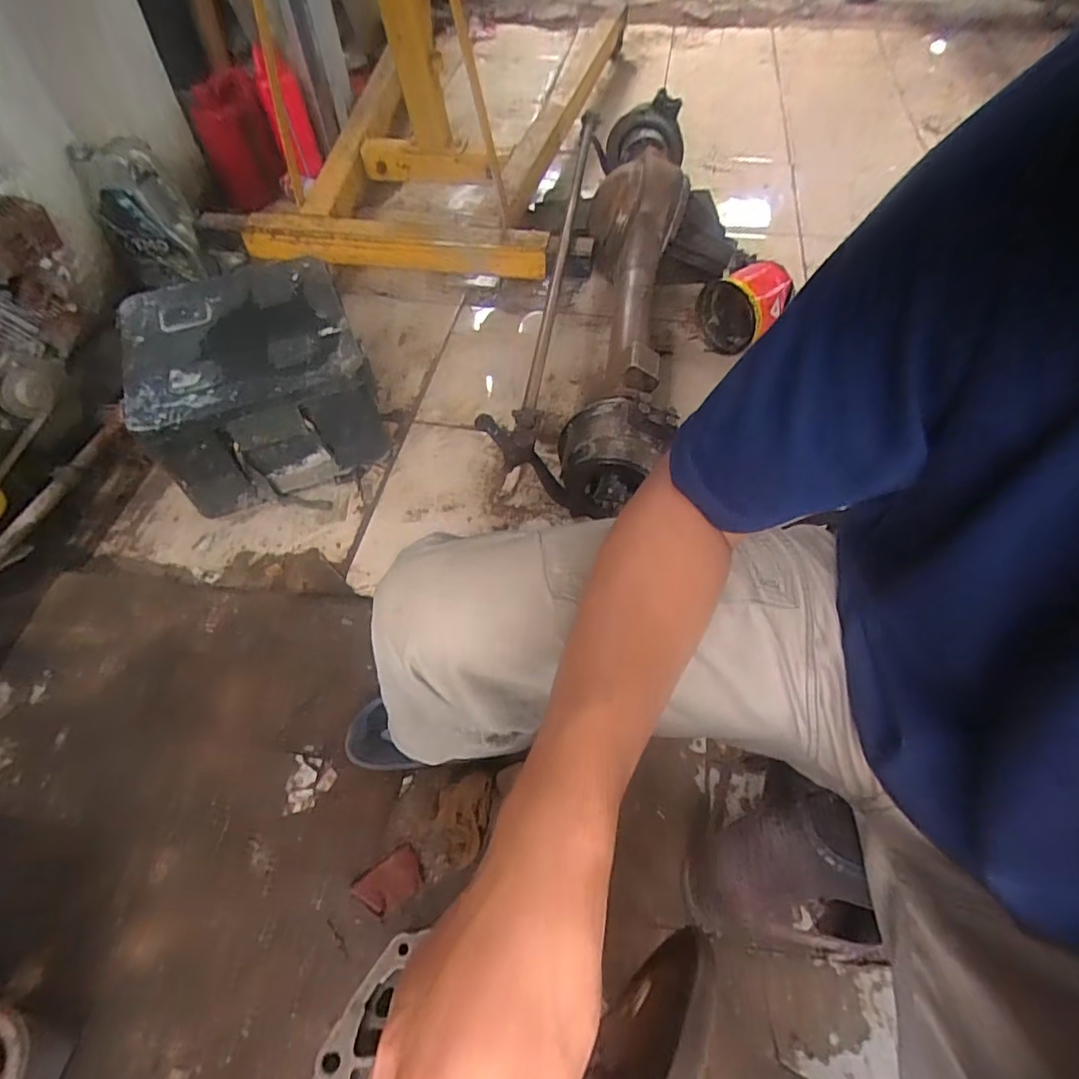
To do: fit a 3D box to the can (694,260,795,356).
[{"bbox_3d":[0.439,-0.492,1.235,0.149,0.151,0.152,-33,60,-19],"label":"can"}]

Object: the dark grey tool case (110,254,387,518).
[{"bbox_3d":[-0.503,-0.276,1.052,0.345,0.255,0.333,-20,57,-12],"label":"dark grey tool case"}]

